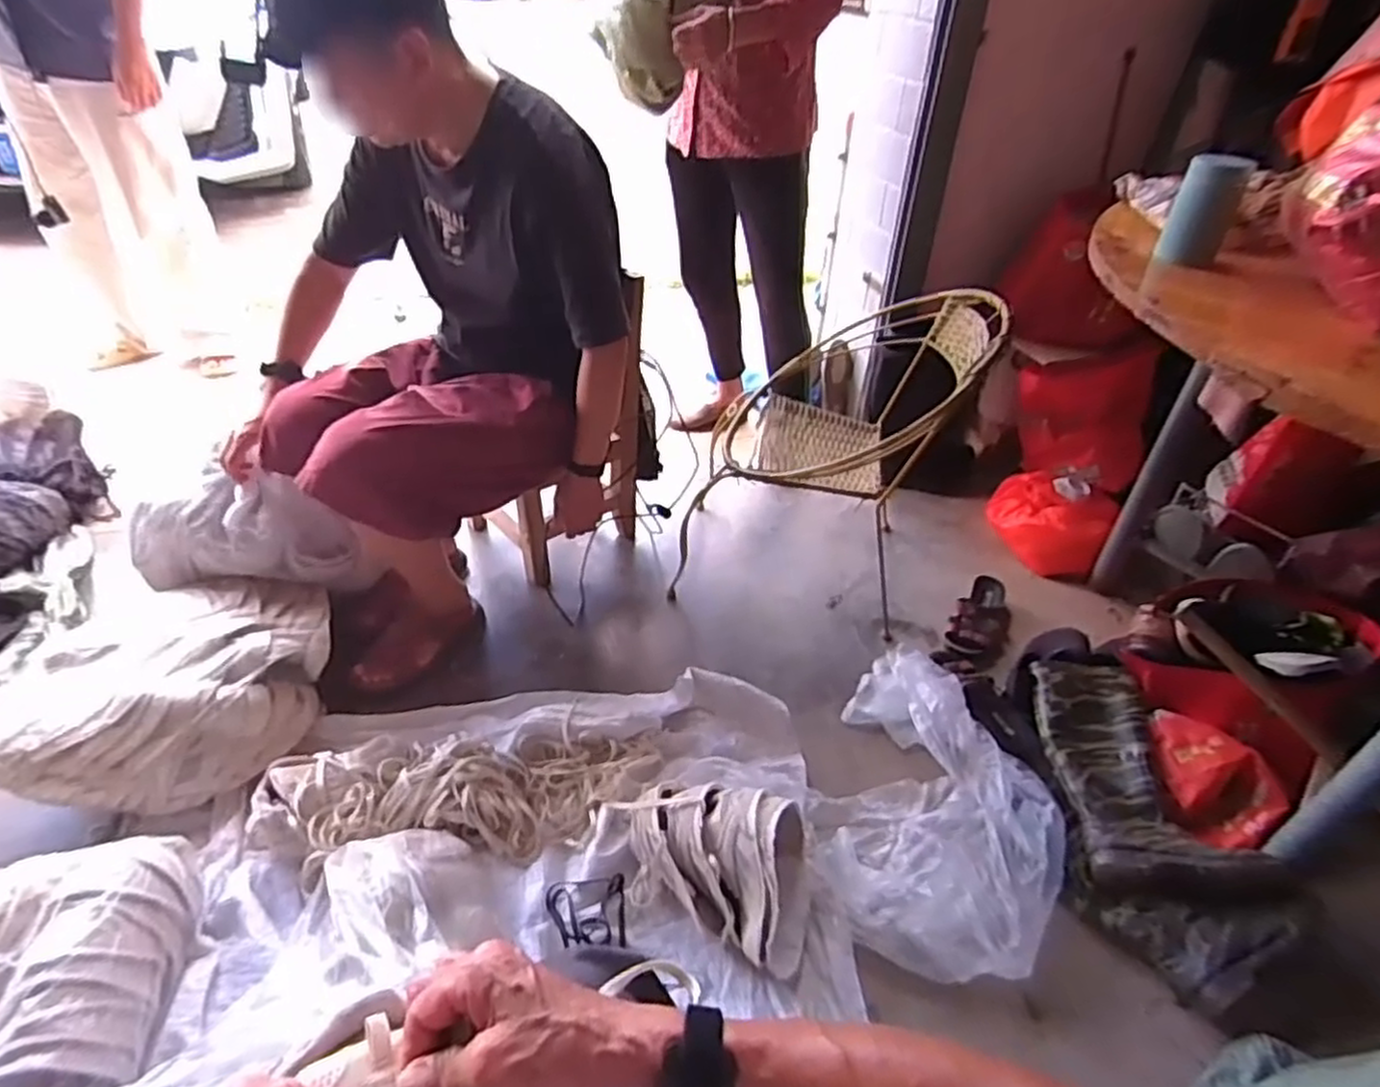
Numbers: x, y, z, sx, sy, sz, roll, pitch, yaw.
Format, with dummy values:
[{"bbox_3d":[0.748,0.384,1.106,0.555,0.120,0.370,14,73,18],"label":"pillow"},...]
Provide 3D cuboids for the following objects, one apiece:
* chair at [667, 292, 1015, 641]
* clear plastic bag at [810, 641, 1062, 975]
[{"bbox_3d":[0.277,-0.207,1.510,0.517,0.603,0.501,14,40,15],"label":"chair"},{"bbox_3d":[0.389,0.383,1.162,0.342,0.088,0.509,18,41,18],"label":"clear plastic bag"}]

